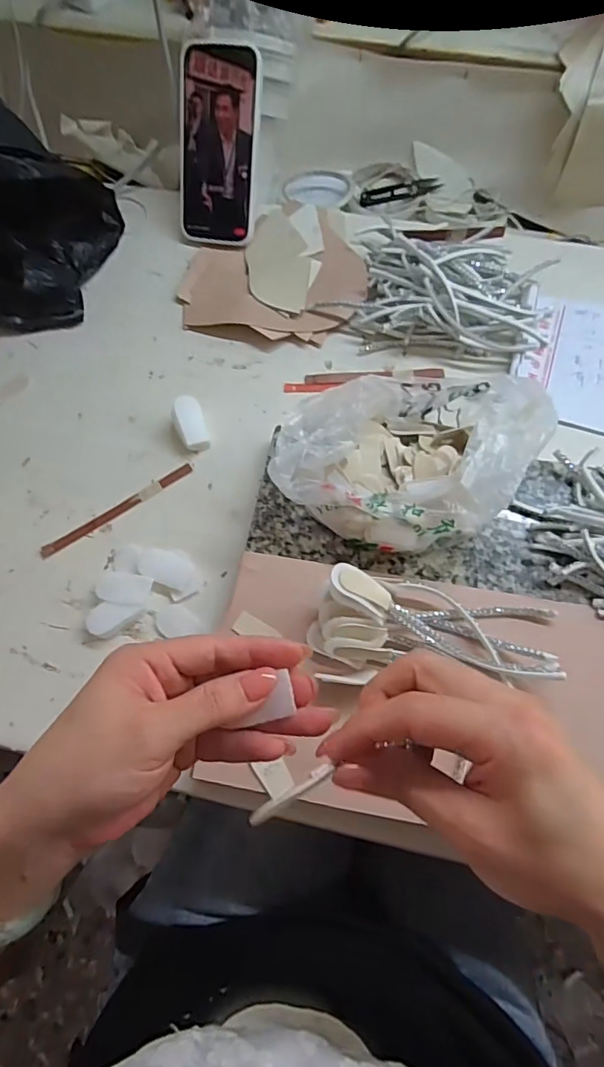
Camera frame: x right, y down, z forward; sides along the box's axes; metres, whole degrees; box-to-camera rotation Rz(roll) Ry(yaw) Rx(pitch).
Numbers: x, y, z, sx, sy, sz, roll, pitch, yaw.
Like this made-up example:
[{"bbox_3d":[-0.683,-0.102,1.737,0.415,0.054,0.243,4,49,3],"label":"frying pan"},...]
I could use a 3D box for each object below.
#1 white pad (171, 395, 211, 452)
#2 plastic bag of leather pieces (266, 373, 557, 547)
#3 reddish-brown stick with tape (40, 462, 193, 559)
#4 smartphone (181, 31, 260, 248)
[{"bbox_3d":[-0.098,-0.096,0.447,0.025,0.029,0.040,-17,67,-6],"label":"white pad"},{"bbox_3d":[0.076,-0.064,0.379,0.173,0.051,0.150,26,69,12],"label":"plastic bag of leather pieces"},{"bbox_3d":[-0.154,-0.021,0.429,0.139,0.004,0.011,-34,70,-13],"label":"reddish-brown stick with tape"},{"bbox_3d":[-0.086,-0.394,0.521,0.084,0.167,0.011,12,27,11],"label":"smartphone"}]

